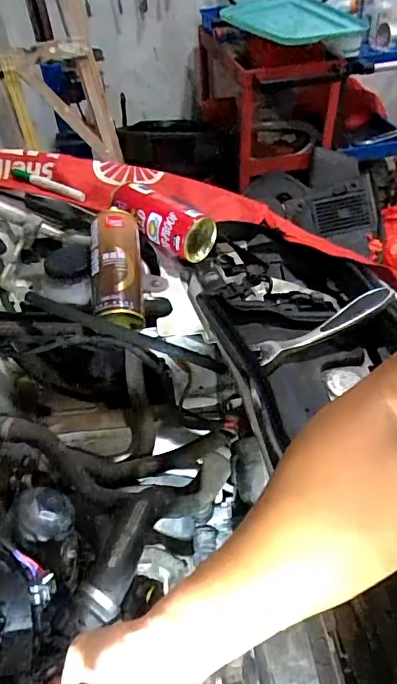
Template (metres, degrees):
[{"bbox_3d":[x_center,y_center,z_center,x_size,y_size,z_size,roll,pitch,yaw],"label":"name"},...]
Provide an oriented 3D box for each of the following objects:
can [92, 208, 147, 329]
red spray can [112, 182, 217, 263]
[{"bbox_3d":[-0.105,-0.095,0.600,0.062,0.058,0.174,-7,67,-2],"label":"can"},{"bbox_3d":[-0.053,-0.170,0.669,0.071,0.078,0.156,-36,52,-27],"label":"red spray can"}]

